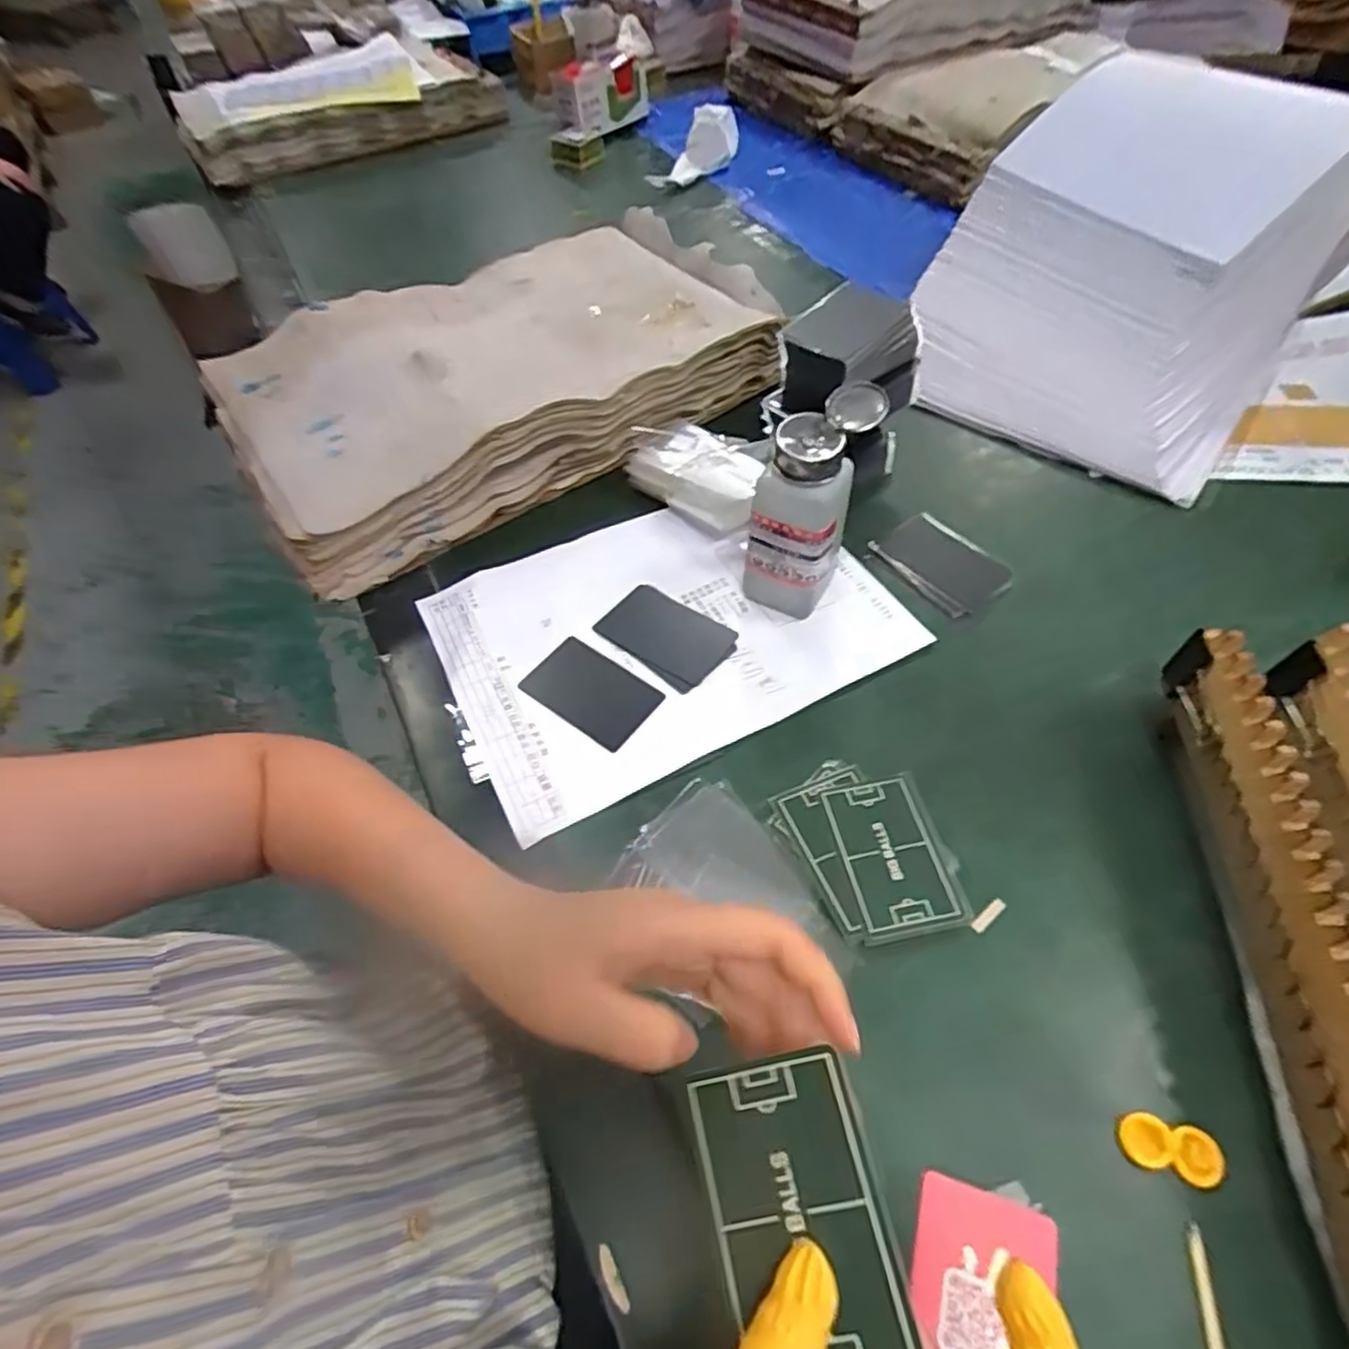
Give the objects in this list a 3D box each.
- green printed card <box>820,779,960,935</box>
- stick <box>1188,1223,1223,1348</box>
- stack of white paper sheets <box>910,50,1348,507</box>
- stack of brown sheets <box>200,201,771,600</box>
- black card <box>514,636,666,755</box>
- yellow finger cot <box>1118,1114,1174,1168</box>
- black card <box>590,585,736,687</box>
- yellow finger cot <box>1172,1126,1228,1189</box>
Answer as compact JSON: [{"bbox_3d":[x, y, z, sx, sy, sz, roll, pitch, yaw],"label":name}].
[{"bbox_3d":[0.118,0.097,0.384,0.053,0.004,0.082,-10,54,-4],"label":"green printed card"},{"bbox_3d":[0.207,0.252,0.269,0.005,0.004,0.064,7,53,10],"label":"stick"},{"bbox_3d":[0.400,-0.373,0.625,0.305,0.177,0.379,34,63,24],"label":"stack of white paper sheets"},{"bbox_3d":[-0.142,-0.261,0.613,0.447,0.095,0.265,-29,58,-18],"label":"stack of brown sheets"},{"bbox_3d":[-0.055,0.011,0.459,0.085,0.004,0.054,31,60,23],"label":"black card"},{"bbox_3d":[0.204,0.201,0.301,0.021,0.004,0.020,-2,52,3],"label":"yellow finger cot"},{"bbox_3d":[-0.006,-0.030,0.485,0.088,0.004,0.055,30,60,25],"label":"black card"},{"bbox_3d":[0.225,0.207,0.300,0.020,0.004,0.021,13,54,15],"label":"yellow finger cot"}]

